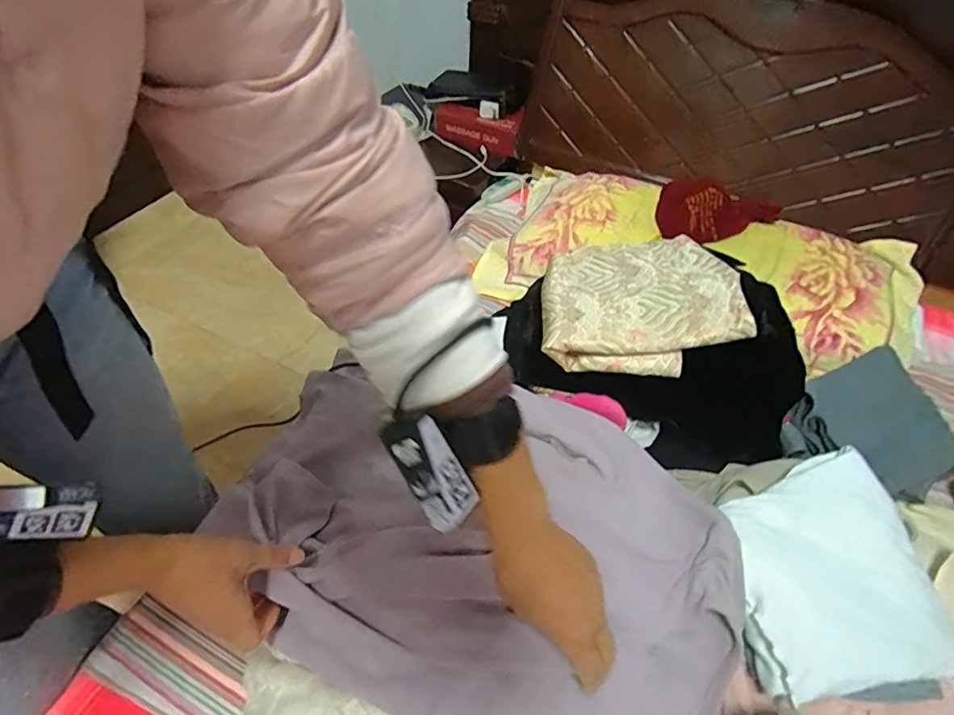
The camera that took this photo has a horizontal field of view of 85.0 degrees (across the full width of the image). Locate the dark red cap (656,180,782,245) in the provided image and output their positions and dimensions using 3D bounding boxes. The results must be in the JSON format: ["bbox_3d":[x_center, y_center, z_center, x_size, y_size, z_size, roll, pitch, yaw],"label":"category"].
[{"bbox_3d":[0.402,-0.240,0.866,0.194,0.053,0.108,17,50,10],"label":"dark red cap"}]

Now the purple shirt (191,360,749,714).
[{"bbox_3d":[0.005,0.161,0.525,0.499,0.099,0.344,20,51,12],"label":"purple shirt"}]

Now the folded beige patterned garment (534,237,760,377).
[{"bbox_3d":[0.206,-0.086,0.674,0.237,0.051,0.239,-3,46,16],"label":"folded beige patterned garment"}]

